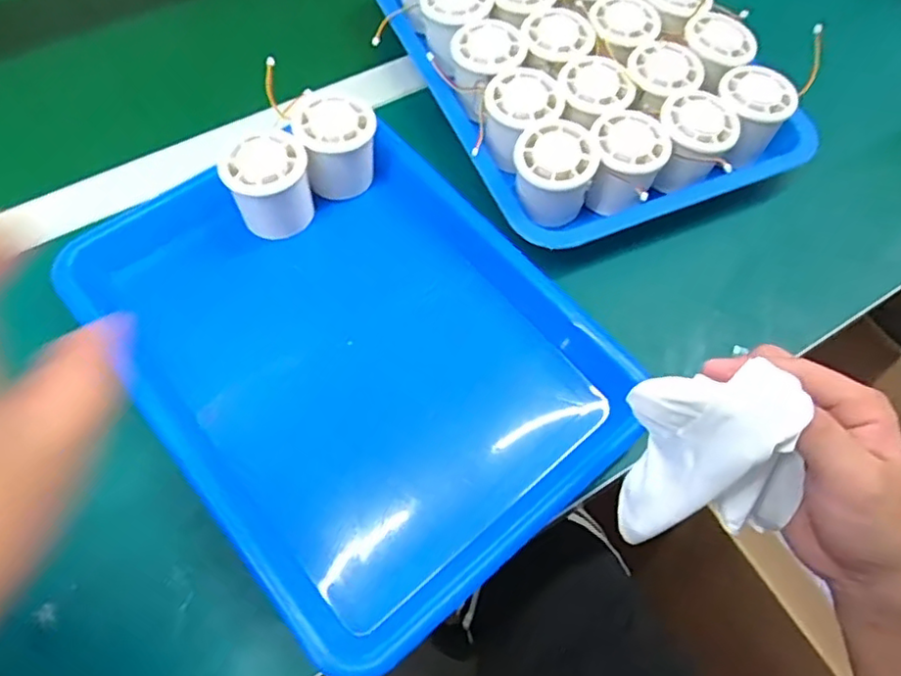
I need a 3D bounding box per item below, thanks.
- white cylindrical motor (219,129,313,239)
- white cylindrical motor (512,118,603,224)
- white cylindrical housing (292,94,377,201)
[{"bbox_3d":[-0.126,-0.104,0.449,0.056,0.058,0.056,2,61,-3],"label":"white cylindrical motor"},{"bbox_3d":[0.073,-0.117,0.461,0.057,0.052,0.053,15,61,4],"label":"white cylindrical motor"},{"bbox_3d":[-0.083,-0.140,0.467,0.054,0.050,0.054,2,61,-3],"label":"white cylindrical housing"}]

